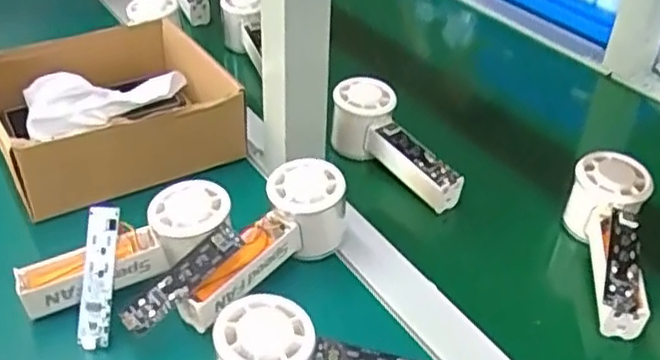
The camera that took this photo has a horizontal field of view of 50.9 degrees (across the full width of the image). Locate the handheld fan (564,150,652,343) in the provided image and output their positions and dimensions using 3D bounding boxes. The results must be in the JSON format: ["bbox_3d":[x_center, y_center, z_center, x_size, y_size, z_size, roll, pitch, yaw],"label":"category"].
[{"bbox_3d":[0.208,0.043,0.522,0.053,0.055,0.145,14,39,12],"label":"handheld fan"}]

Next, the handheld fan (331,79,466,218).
[{"bbox_3d":[0.056,-0.029,0.615,0.057,0.053,0.141,-15,42,-23],"label":"handheld fan"}]

